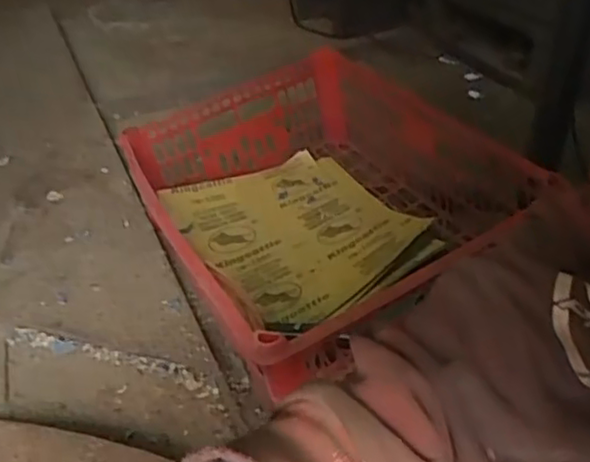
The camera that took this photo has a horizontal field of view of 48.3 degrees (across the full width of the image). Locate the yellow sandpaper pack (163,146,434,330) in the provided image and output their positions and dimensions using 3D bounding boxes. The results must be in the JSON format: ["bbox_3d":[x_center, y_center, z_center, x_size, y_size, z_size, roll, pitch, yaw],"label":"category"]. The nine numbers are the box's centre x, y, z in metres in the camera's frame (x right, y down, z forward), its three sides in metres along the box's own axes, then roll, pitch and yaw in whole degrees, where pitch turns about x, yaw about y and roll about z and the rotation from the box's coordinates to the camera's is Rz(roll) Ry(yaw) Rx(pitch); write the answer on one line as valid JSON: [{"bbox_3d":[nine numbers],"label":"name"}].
[{"bbox_3d":[0.003,-0.003,0.808,0.241,0.050,0.270,-19,38,-30],"label":"yellow sandpaper pack"}]

